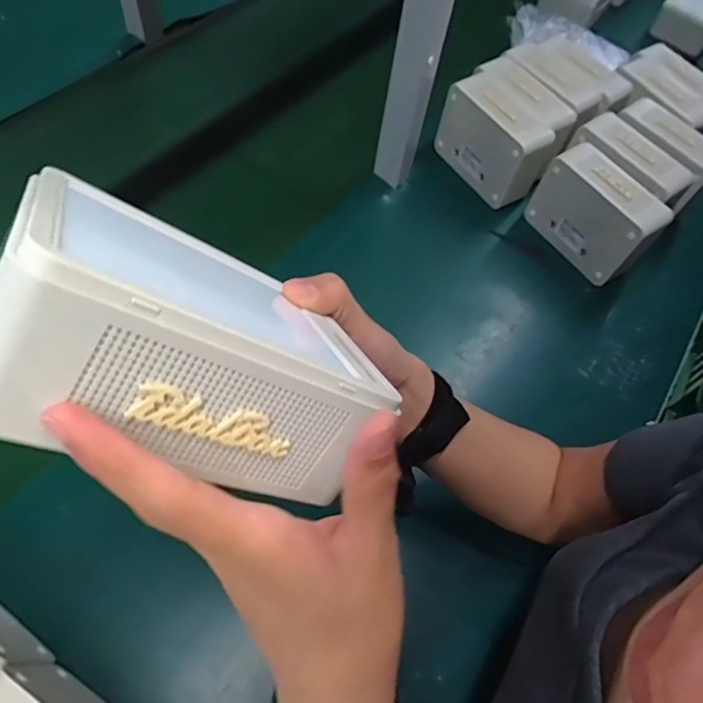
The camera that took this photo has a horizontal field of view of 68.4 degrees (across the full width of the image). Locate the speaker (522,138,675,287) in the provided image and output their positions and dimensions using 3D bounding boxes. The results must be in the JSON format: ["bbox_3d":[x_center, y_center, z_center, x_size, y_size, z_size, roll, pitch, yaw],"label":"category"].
[{"bbox_3d":[0.292,-0.165,0.620,0.055,0.110,0.143,-28,67,-21],"label":"speaker"}]

